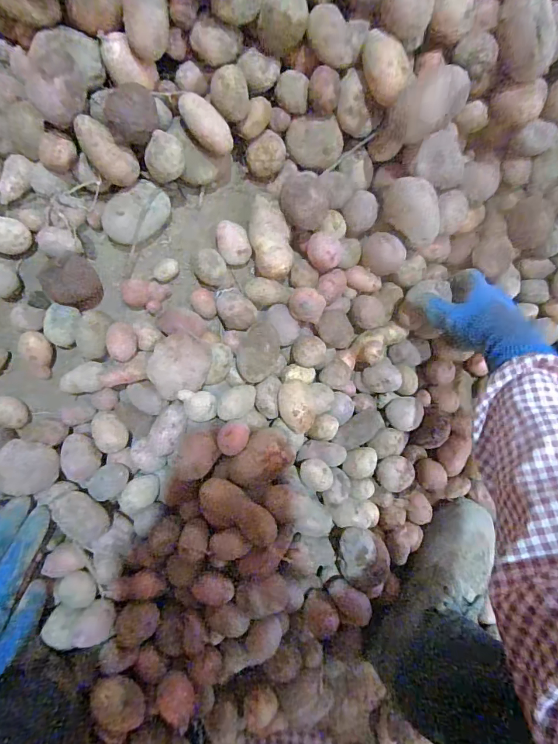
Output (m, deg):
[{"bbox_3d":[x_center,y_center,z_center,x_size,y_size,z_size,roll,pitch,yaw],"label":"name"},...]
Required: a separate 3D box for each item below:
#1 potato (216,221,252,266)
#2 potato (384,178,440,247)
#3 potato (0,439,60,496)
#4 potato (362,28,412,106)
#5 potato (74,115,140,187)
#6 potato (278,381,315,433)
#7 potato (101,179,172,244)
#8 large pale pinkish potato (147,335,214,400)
[{"bbox_3d":[-0.053,-0.147,0.457,0.034,0.030,0.043,-28,93,-6],"label":"potato"},{"bbox_3d":[0.148,-0.175,0.438,0.044,0.039,0.079,-31,94,-5],"label":"potato"},{"bbox_3d":[-0.253,0.094,0.400,0.048,0.034,0.053,12,89,-6],"label":"potato"},{"bbox_3d":[0.103,-0.296,0.390,0.034,0.039,0.064,-18,92,-6],"label":"potato"},{"bbox_3d":[-0.166,-0.214,0.386,0.037,0.044,0.051,-39,94,-5],"label":"potato"},{"bbox_3d":[0.021,0.038,0.452,0.040,0.039,0.056,-3,91,-6],"label":"potato"},{"bbox_3d":[-0.155,-0.172,0.437,0.043,0.045,0.072,44,86,-5],"label":"potato"},{"bbox_3d":[-0.108,-0.005,0.432,0.061,0.038,0.069,22,88,-6],"label":"large pale pinkish potato"}]

